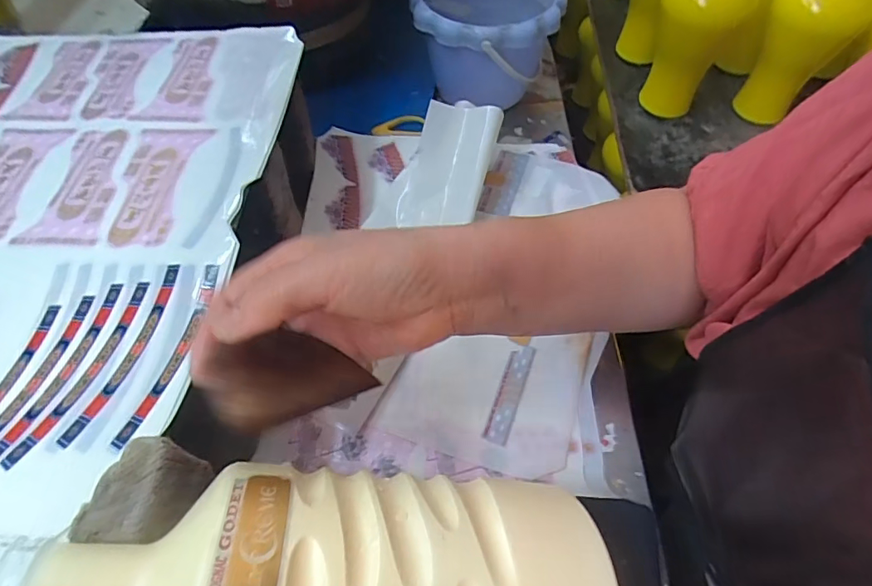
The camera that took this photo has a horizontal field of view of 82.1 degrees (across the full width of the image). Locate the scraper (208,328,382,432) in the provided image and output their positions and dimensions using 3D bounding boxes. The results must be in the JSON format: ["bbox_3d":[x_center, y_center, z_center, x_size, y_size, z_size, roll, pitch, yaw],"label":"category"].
[{"bbox_3d":[-0.066,0.037,0.243,0.050,0.081,0.005,42,113,24],"label":"scraper"}]

